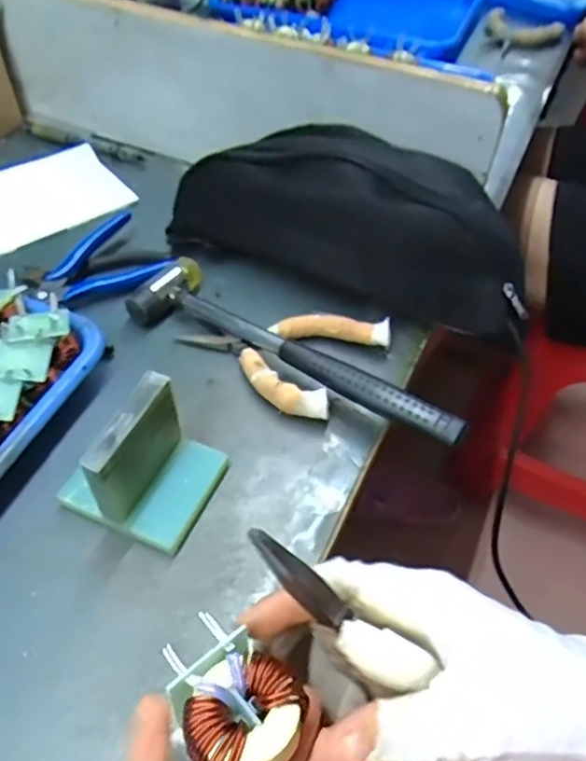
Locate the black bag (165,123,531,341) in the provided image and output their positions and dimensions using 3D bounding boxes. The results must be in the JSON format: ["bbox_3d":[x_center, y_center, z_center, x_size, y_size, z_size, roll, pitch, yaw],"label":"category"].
[{"bbox_3d":[0.050,-0.134,0.465,0.280,0.099,0.121,22,53,14],"label":"black bag"}]

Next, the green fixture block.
[{"bbox_3d":[-0.083,0.043,0.329,0.075,0.067,0.071,23,53,15],"label":"green fixture block"}]

